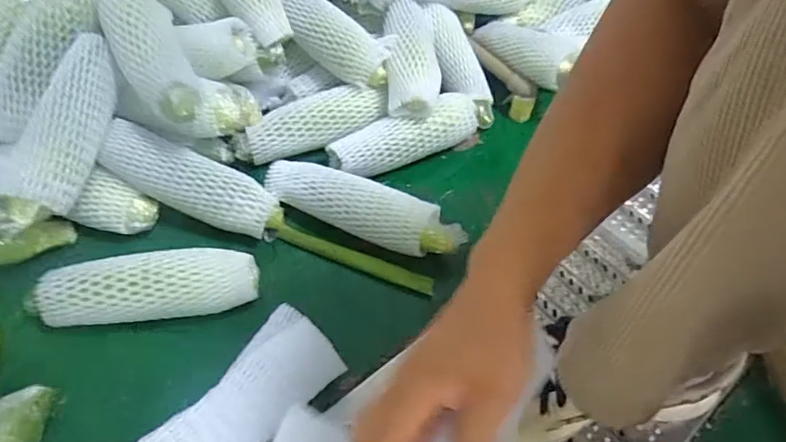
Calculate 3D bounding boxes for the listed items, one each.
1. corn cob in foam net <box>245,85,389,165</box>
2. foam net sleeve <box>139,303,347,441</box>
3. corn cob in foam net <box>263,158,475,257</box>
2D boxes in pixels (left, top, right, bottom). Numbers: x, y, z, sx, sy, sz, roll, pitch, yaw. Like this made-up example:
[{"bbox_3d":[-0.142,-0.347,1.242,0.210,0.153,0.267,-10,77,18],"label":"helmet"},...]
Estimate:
[{"bbox_3d":[-0.100,-0.135,0.682,0.188,0.056,0.050,-16,55,-15],"label":"corn cob in foam net"},{"bbox_3d":[-0.146,0.163,0.447,0.087,0.032,0.208,38,60,24],"label":"foam net sleeve"},{"bbox_3d":[-0.037,-0.014,0.611,0.248,0.062,0.060,22,55,13],"label":"corn cob in foam net"}]

